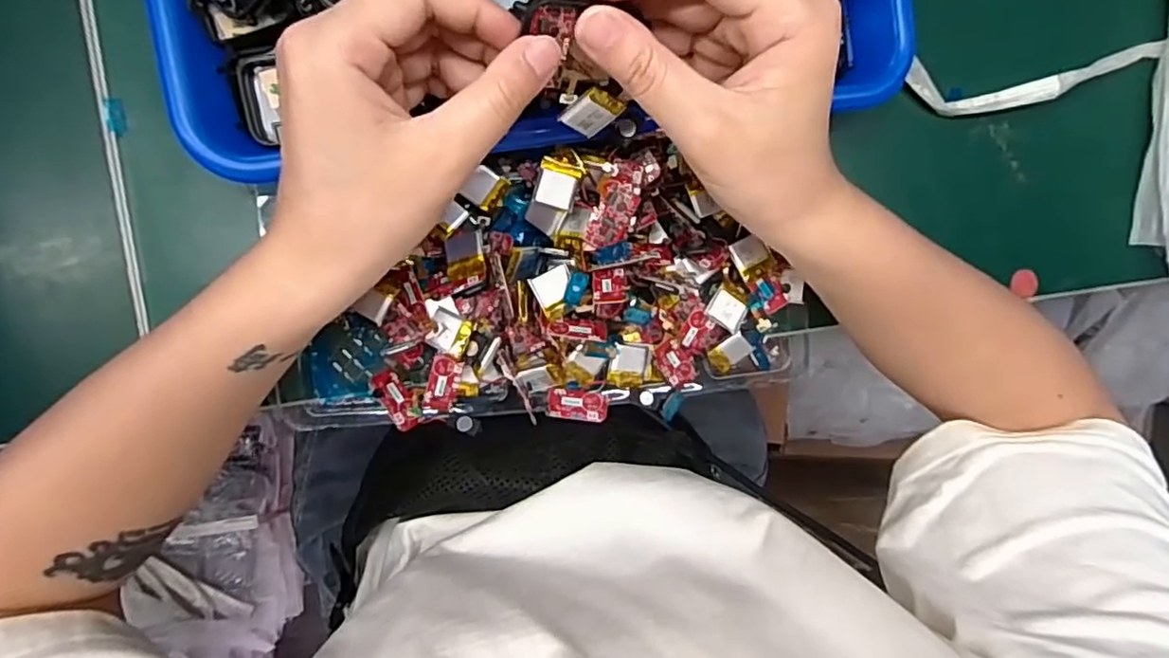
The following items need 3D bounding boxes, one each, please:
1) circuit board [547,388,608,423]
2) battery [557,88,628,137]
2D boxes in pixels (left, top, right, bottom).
[{"bbox_3d":[-0.003,0.037,0.306,0.028,0.007,0.013,7,92,2],"label":"circuit board"},{"bbox_3d":[0.003,-0.082,0.237,0.018,0.020,0.004,18,46,-44],"label":"battery"}]

